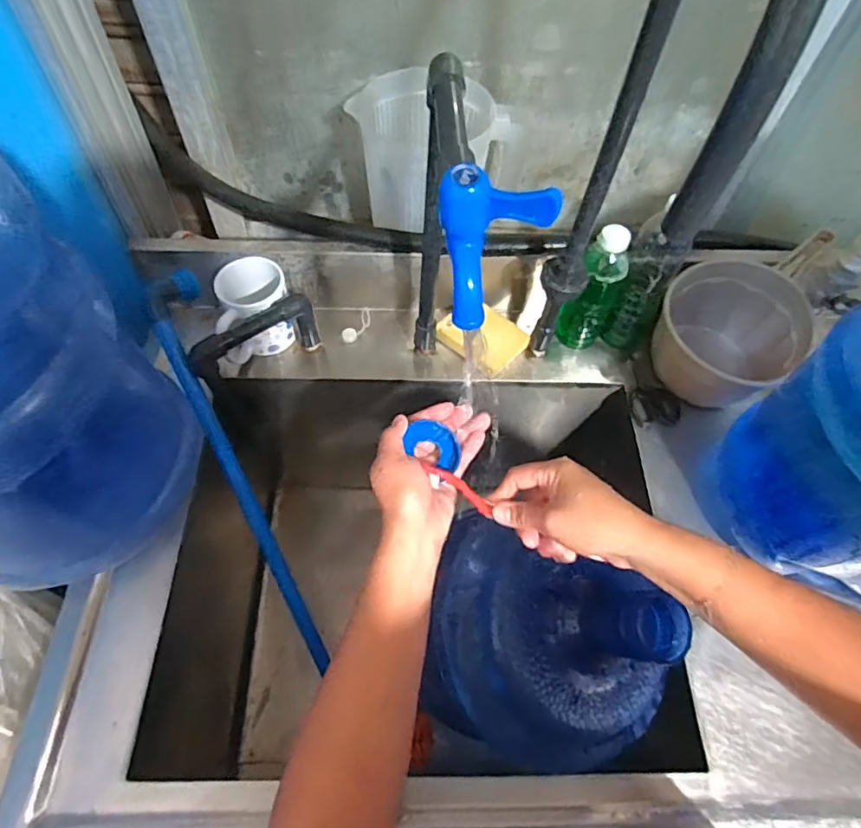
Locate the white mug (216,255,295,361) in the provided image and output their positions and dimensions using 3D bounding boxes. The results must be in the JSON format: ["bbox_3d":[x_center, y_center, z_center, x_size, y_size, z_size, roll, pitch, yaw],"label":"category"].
[{"bbox_3d":[-0.218,-0.125,0.683,0.089,0.103,0.083,-13,60,-11],"label":"white mug"}]

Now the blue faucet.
[{"bbox_3d":[0.033,-0.096,0.310,0.051,0.086,0.040,-7,59,-8],"label":"blue faucet"}]

